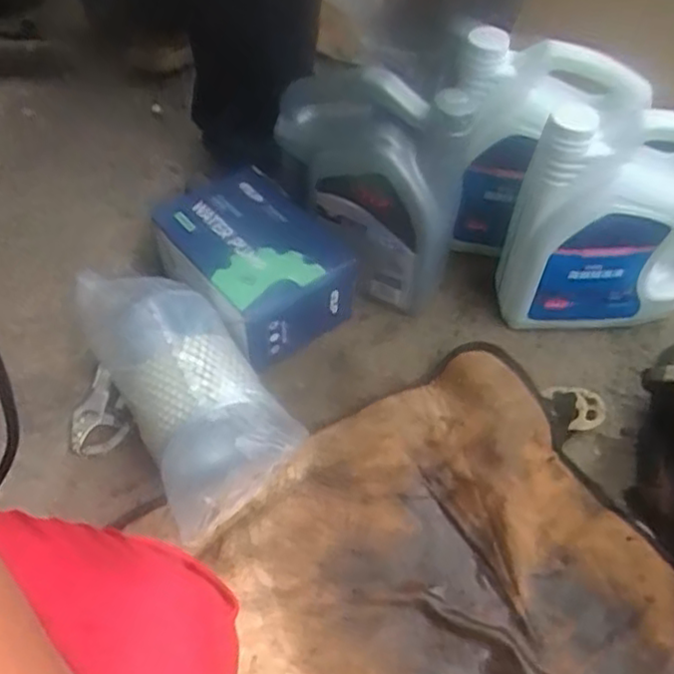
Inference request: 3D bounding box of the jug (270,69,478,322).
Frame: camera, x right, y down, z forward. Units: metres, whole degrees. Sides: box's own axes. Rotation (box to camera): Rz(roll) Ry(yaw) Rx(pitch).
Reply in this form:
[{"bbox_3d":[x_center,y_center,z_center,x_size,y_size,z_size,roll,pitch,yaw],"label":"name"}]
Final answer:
[{"bbox_3d":[0.037,-0.198,0.881,0.257,0.264,0.136,30,59,20],"label":"jug"}]

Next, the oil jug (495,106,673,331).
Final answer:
[{"bbox_3d":[0.310,-0.130,0.805,0.191,0.280,0.129,0,54,-1],"label":"oil jug"}]

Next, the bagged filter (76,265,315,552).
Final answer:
[{"bbox_3d":[-0.166,0.045,0.777,0.150,0.100,0.301,-25,58,-18],"label":"bagged filter"}]

